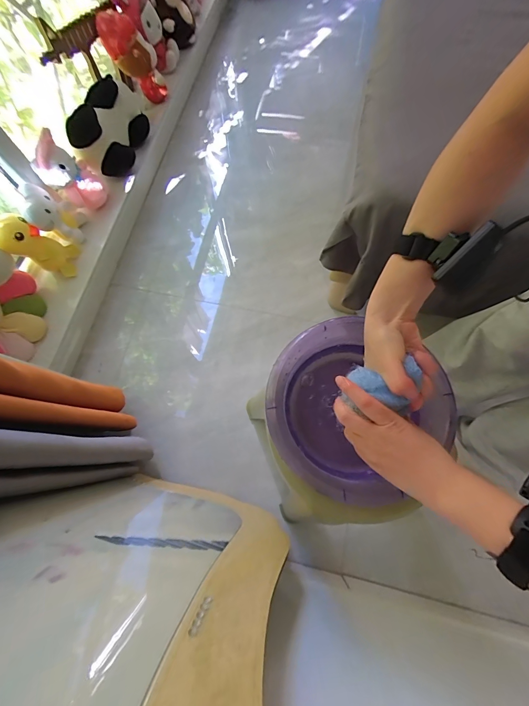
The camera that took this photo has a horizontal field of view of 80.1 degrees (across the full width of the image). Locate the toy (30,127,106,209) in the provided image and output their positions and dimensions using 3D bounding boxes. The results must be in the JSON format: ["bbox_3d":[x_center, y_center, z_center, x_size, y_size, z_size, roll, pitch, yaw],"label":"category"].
[{"bbox_3d":[-0.616,-0.571,0.984,0.148,0.217,0.126,-35,74,-9],"label":"toy"}]

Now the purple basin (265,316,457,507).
[{"bbox_3d":[0.116,0.081,0.457,0.230,0.076,0.220,-1,72,2],"label":"purple basin"}]

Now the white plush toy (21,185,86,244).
[{"bbox_3d":[-0.656,-0.430,0.981,0.100,0.165,0.130,-8,72,0],"label":"white plush toy"}]

